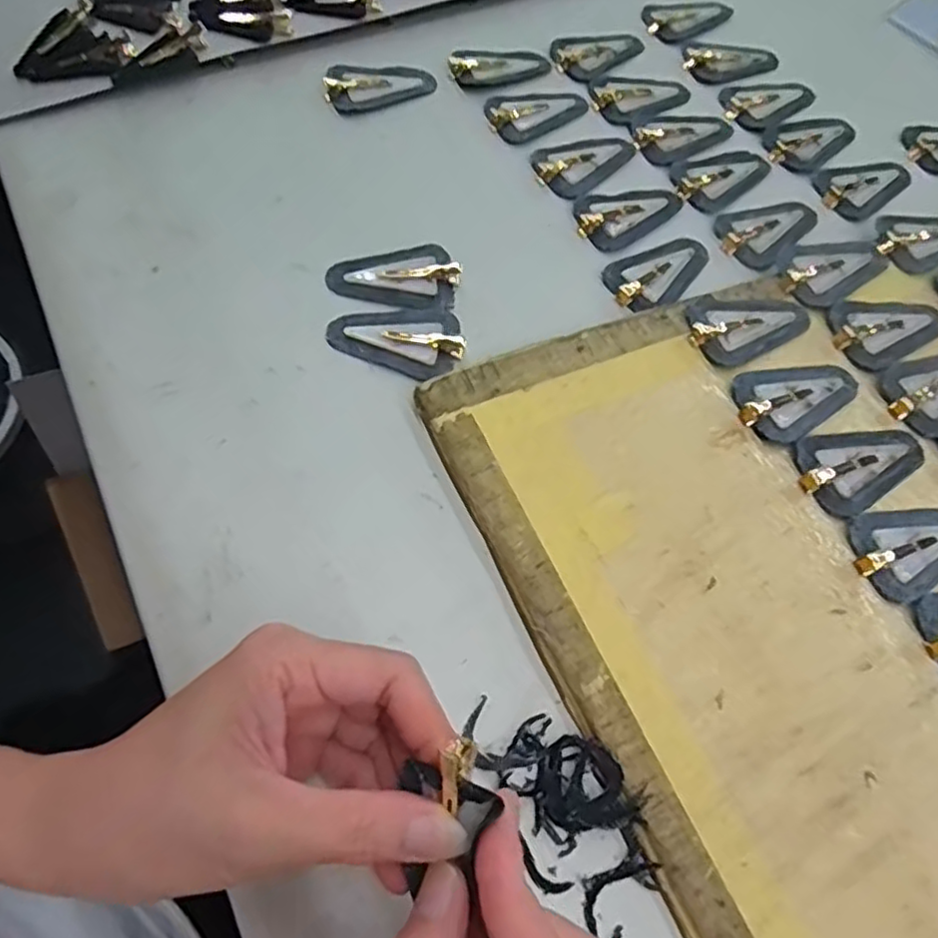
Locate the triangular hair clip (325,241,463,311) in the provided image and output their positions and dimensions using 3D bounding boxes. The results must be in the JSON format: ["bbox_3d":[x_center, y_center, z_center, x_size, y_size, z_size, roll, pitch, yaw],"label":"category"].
[{"bbox_3d":[-0.040,-0.105,0.354,0.070,0.008,0.041,0,66,-4],"label":"triangular hair clip"}]

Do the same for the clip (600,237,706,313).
[{"bbox_3d":[0.109,-0.114,0.372,0.073,0.011,0.038,-38,74,-18],"label":"clip"}]

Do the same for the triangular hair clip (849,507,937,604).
[{"bbox_3d":[0.208,0.032,0.304,0.067,0.006,0.040,-26,70,-14],"label":"triangular hair clip"}]

